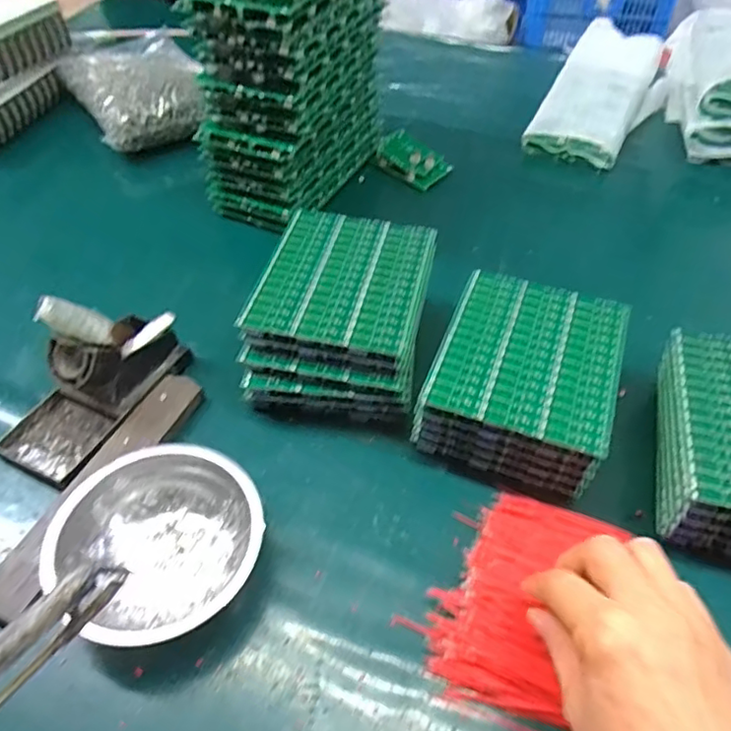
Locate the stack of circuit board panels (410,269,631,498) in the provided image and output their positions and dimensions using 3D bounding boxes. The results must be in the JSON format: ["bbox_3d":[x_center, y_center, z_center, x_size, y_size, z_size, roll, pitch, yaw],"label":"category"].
[{"bbox_3d":[0.122,0.009,0.465,0.127,0.066,0.148,17,48,16],"label":"stack of circuit board panels"}]

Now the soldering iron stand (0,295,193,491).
[{"bbox_3d":[-0.211,0.003,0.456,0.072,0.084,0.151,21,50,20],"label":"soldering iron stand"}]

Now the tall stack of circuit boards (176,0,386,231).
[{"bbox_3d":[-0.071,-0.304,0.624,0.109,0.222,0.223,19,49,18],"label":"tall stack of circuit boards"}]

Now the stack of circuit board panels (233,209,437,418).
[{"bbox_3d":[-0.016,-0.044,0.495,0.131,0.075,0.164,8,46,8],"label":"stack of circuit board panels"}]

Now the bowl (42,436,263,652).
[{"bbox_3d":[-0.131,0.114,0.382,0.124,0.045,0.122,0,46,0],"label":"bowl"}]

